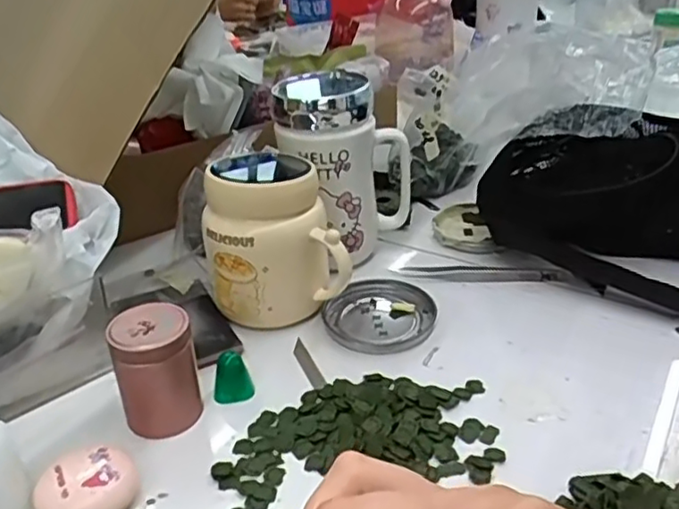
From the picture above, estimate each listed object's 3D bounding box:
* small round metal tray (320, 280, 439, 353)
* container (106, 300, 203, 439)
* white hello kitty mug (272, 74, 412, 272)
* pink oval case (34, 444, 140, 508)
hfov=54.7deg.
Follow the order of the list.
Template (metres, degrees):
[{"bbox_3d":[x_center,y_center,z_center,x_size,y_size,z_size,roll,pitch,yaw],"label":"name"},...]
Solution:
[{"bbox_3d":[0.029,0.044,0.472,0.076,0.013,0.076,-1,30,1],"label":"small round metal tray"},{"bbox_3d":[-0.105,0.066,0.376,0.043,0.067,0.037,-12,32,-17],"label":"container"},{"bbox_3d":[0.003,-0.066,0.519,0.100,0.144,0.066,-18,34,-26],"label":"white hello kitty mug"},{"bbox_3d":[-0.126,0.119,0.329,0.047,0.024,0.039,-17,33,-25],"label":"pink oval case"}]

